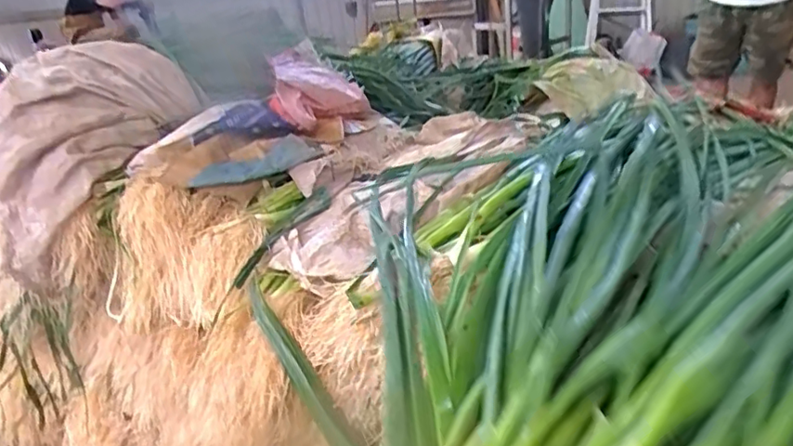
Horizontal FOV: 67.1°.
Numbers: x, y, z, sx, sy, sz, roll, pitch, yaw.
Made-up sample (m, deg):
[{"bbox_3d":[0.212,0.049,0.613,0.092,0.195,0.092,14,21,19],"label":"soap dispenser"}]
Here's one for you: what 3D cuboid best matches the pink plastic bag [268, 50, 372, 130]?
[{"bbox_3d":[-0.129,-0.207,0.988,0.132,0.134,0.194,-2,24,9],"label":"pink plastic bag"}]

